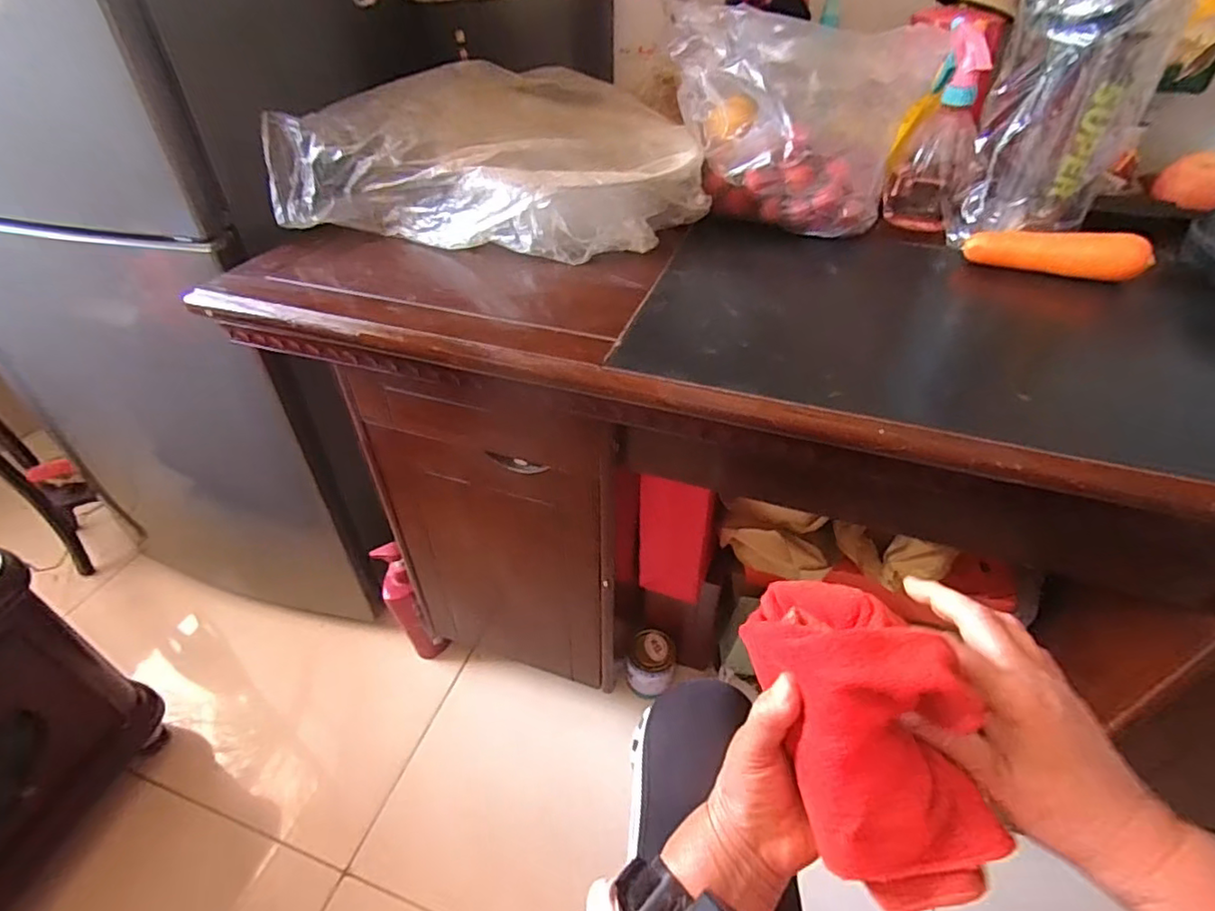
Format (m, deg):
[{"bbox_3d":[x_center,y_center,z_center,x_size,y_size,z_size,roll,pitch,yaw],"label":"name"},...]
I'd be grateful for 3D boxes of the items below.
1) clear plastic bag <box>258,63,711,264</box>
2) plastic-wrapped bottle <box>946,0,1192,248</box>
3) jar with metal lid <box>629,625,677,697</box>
[{"bbox_3d":[-0.113,-0.357,0.694,0.458,0.124,0.294,9,43,10],"label":"clear plastic bag"},{"bbox_3d":[0.431,-0.347,0.550,0.131,0.266,0.095,27,49,28],"label":"plastic-wrapped bottle"},{"bbox_3d":[0.079,0.359,1.024,0.082,0.078,0.086,0,42,0],"label":"jar with metal lid"}]

